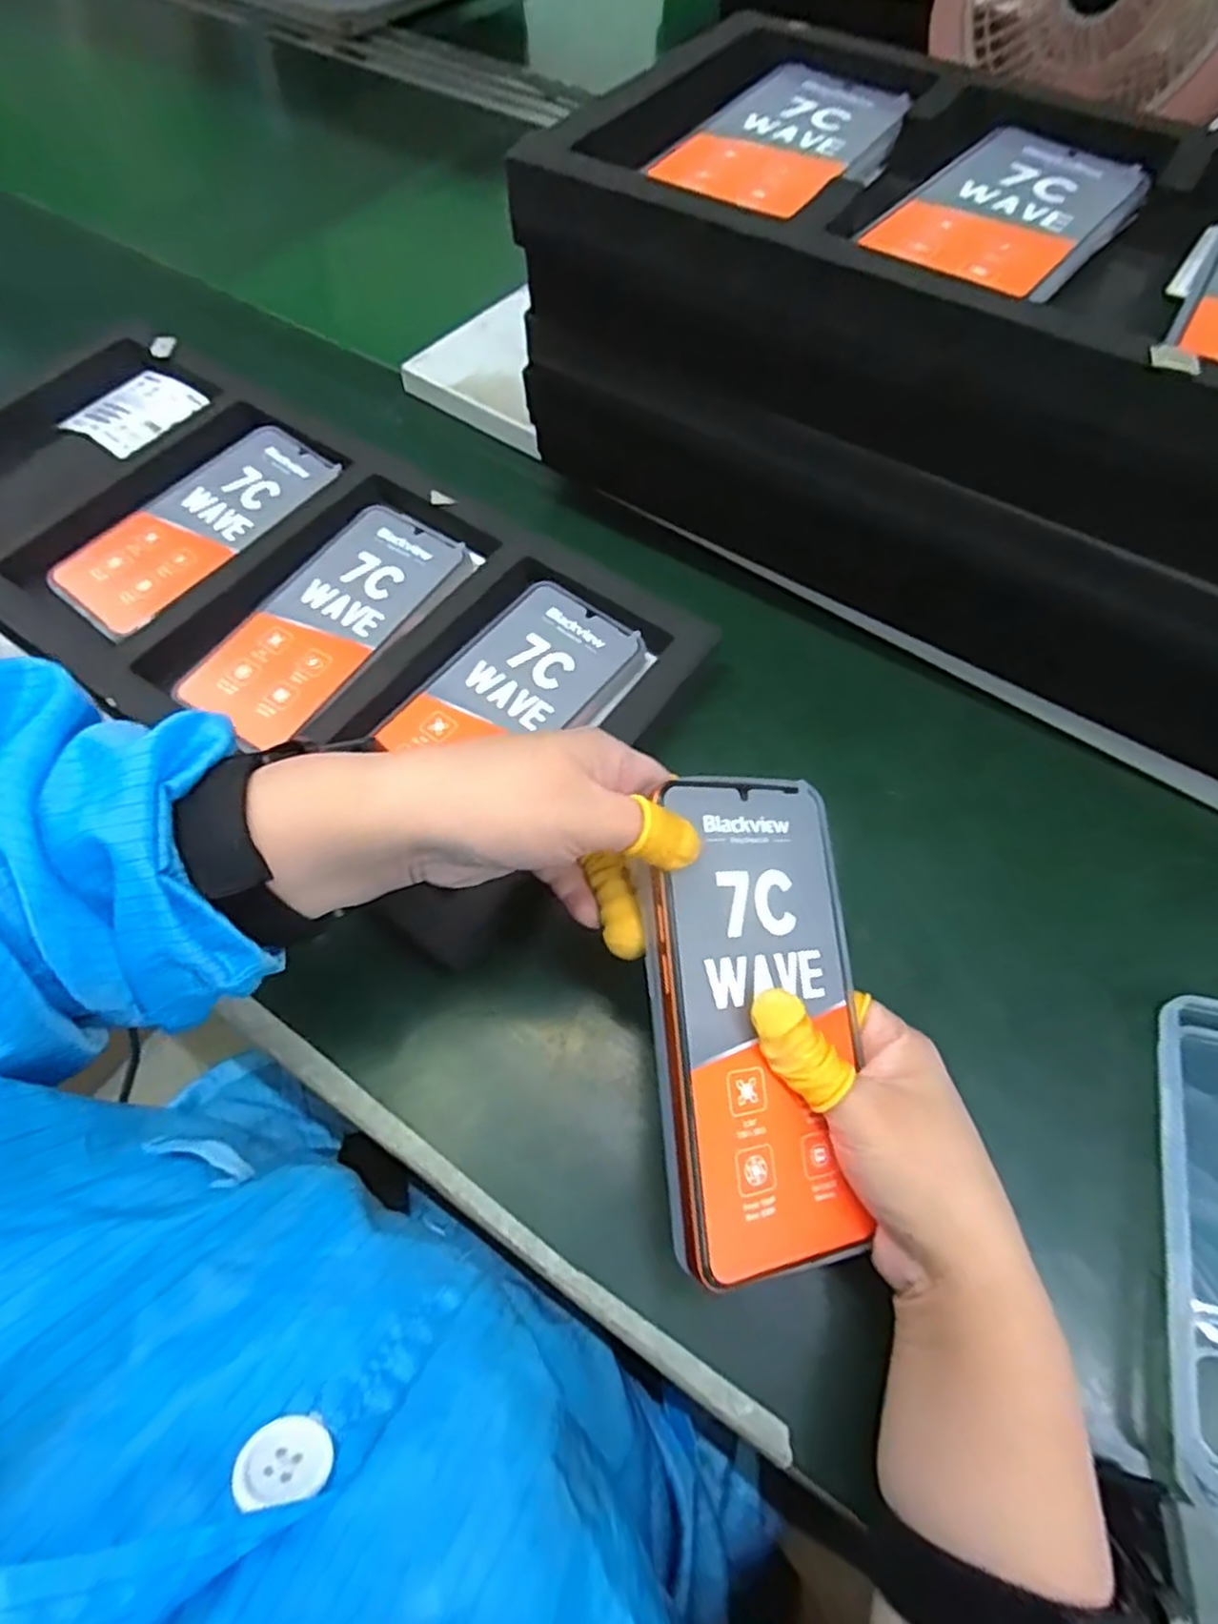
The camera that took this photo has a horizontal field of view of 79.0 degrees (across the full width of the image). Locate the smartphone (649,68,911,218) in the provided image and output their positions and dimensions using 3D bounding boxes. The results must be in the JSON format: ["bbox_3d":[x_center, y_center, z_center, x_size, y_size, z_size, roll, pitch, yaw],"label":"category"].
[{"bbox_3d":[0.087,-0.316,0.348,0.080,0.014,0.140,29,64,13],"label":"smartphone"}]

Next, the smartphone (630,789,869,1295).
[{"bbox_3d":[0.051,0.069,0.258,0.079,0.008,0.162,1,77,-25],"label":"smartphone"}]

